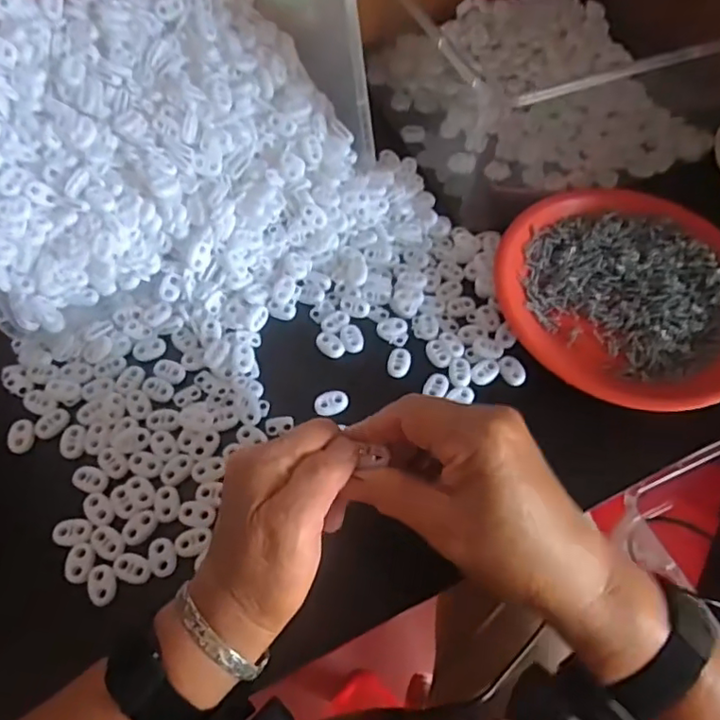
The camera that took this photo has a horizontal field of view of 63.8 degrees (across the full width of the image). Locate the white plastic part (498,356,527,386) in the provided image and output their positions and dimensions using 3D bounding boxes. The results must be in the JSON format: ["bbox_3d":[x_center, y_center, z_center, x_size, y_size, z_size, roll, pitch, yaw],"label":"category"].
[{"bbox_3d":[0.108,0.008,0.411,0.016,0.005,0.023,-20,63,-13],"label":"white plastic part"}]

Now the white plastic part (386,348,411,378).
[{"bbox_3d":[0.028,0.001,0.412,0.016,0.004,0.023,11,60,4],"label":"white plastic part"}]

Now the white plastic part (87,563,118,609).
[{"bbox_3d":[-0.149,0.130,0.334,0.015,0.005,0.023,-13,61,-10],"label":"white plastic part"}]

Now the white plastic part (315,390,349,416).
[{"bbox_3d":[-0.019,0.030,0.396,0.023,0.004,0.017,-18,62,-12],"label":"white plastic part"}]

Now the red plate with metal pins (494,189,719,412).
[{"bbox_3d":[0.201,-0.048,0.432,0.181,0.025,0.190,1,60,-2],"label":"red plate with metal pins"}]

